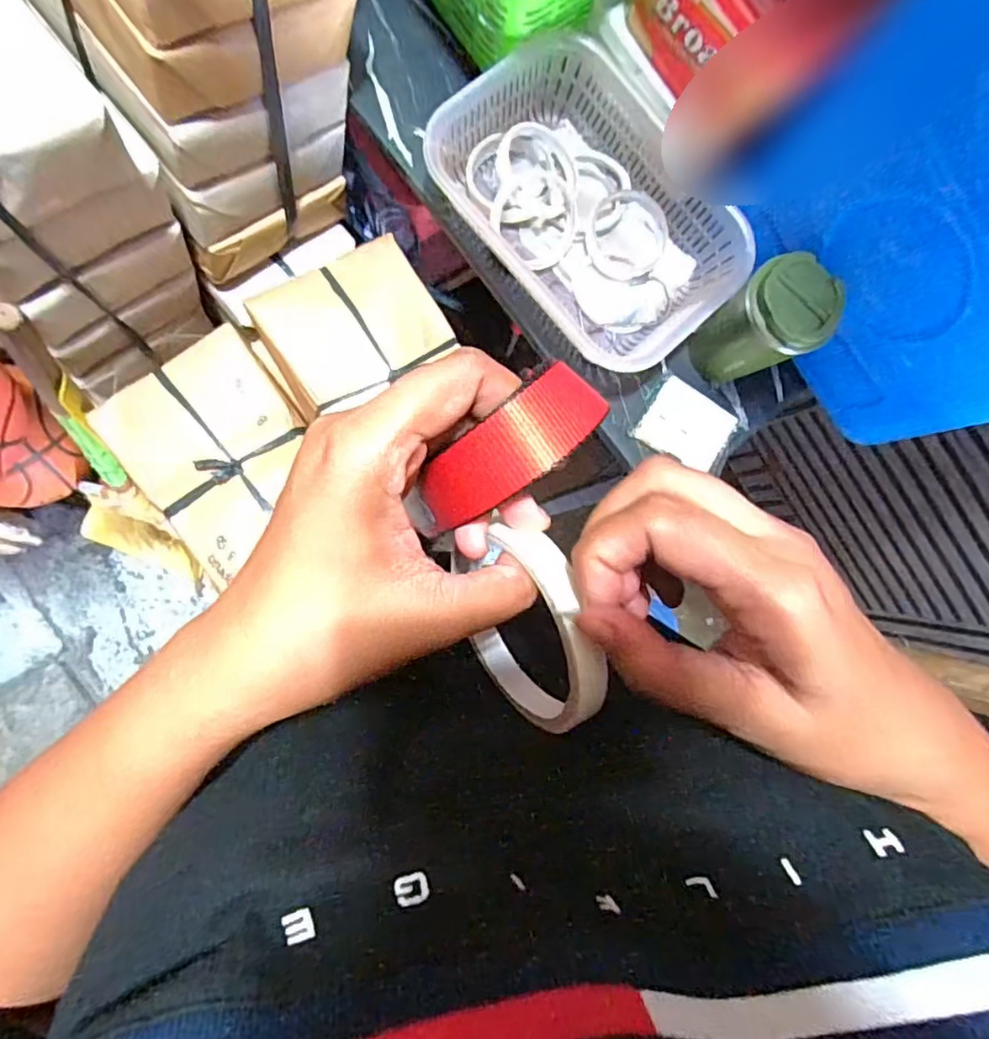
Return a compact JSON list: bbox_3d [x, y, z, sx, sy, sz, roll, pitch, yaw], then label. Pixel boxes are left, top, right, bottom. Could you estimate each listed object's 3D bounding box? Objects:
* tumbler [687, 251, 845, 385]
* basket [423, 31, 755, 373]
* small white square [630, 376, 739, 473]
[{"bbox_3d":[0.249,-0.183,0.583,0.082,0.140,0.081,0,89,-8],"label":"tumbler"},{"bbox_3d":[0.091,-0.296,0.594,0.207,0.071,0.296,-41,94,-7],"label":"basket"},{"bbox_3d":[0.198,-0.094,0.623,0.091,0.010,0.073,32,84,-6],"label":"small white square"}]

